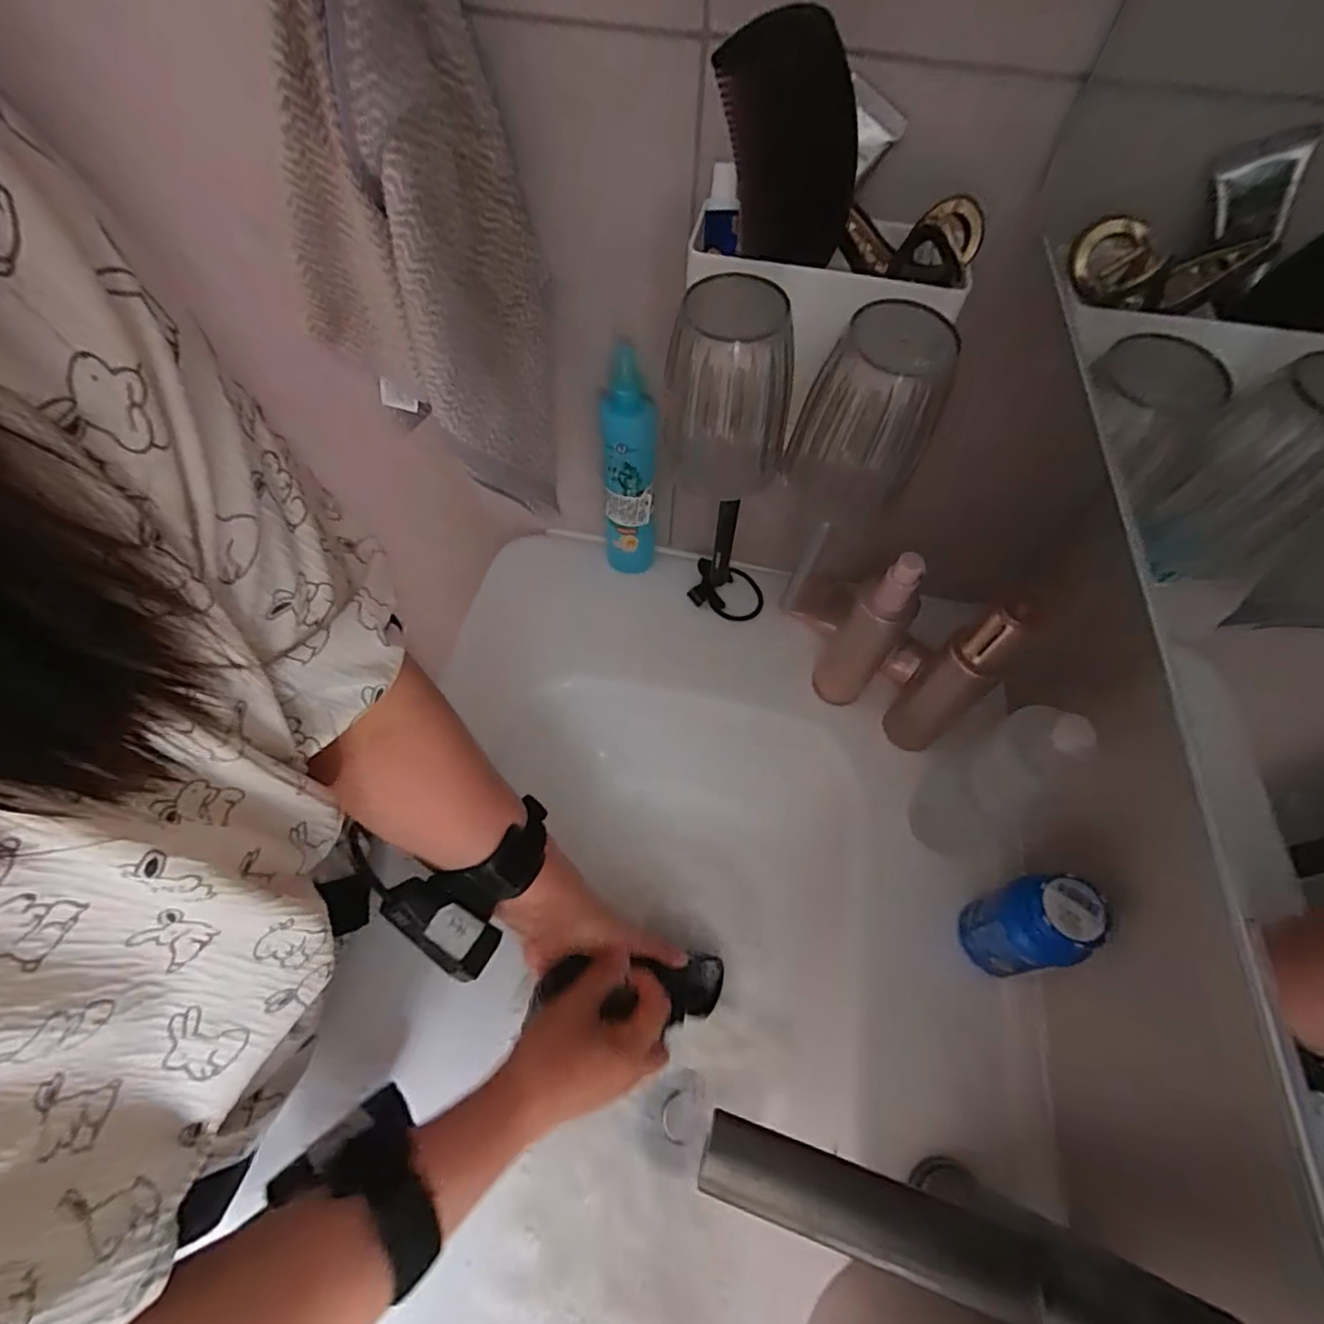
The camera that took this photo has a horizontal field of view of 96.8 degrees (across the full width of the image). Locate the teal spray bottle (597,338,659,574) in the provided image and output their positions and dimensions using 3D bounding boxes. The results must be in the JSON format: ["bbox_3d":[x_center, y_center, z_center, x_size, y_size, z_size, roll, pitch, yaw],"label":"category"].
[{"bbox_3d":[-0.029,-0.150,0.493,0.047,0.199,0.042,1,59,-2],"label":"teal spray bottle"}]

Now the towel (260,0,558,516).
[{"bbox_3d":[-0.146,-0.233,0.323,0.141,0.315,0.088,2,59,-1],"label":"towel"}]

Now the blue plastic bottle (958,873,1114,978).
[{"bbox_3d":[0.222,0.161,0.360,0.035,0.104,0.047,-15,60,-11],"label":"blue plastic bottle"}]

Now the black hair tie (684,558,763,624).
[{"bbox_3d":[0.061,-0.067,0.549,0.068,0.016,0.054,17,59,8],"label":"black hair tie"}]

